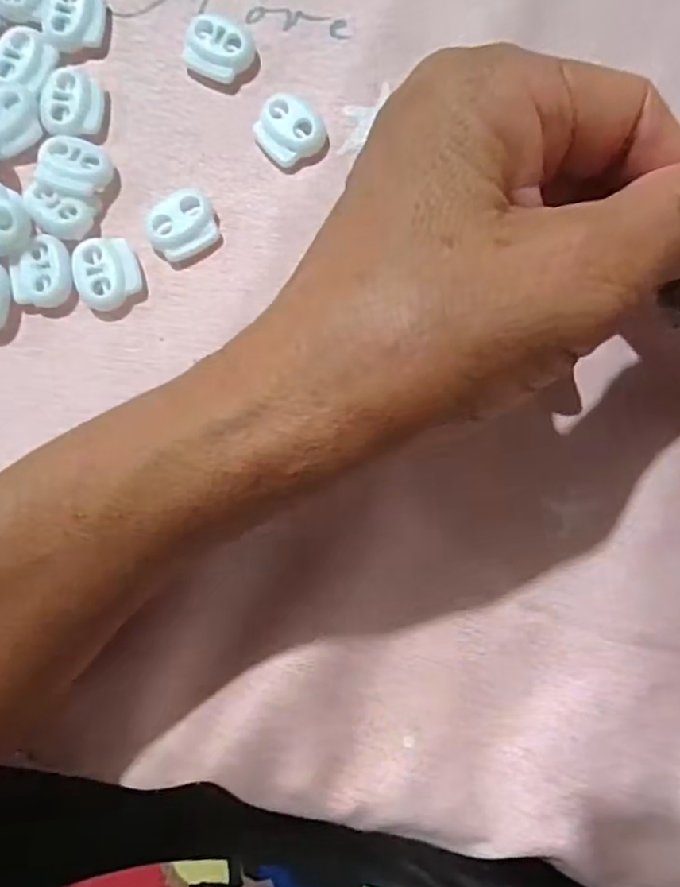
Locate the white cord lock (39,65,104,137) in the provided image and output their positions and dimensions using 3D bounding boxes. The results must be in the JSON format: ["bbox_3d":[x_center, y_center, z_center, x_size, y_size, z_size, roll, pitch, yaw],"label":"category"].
[{"bbox_3d":[-0.084,-0.107,0.200,0.017,0.005,0.023,0,85,2],"label":"white cord lock"}]

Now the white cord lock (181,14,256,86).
[{"bbox_3d":[-0.038,-0.124,0.201,0.021,0.008,0.019,17,86,4],"label":"white cord lock"}]

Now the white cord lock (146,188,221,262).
[{"bbox_3d":[-0.048,-0.067,0.195,0.021,0.007,0.017,-30,85,-1],"label":"white cord lock"}]

